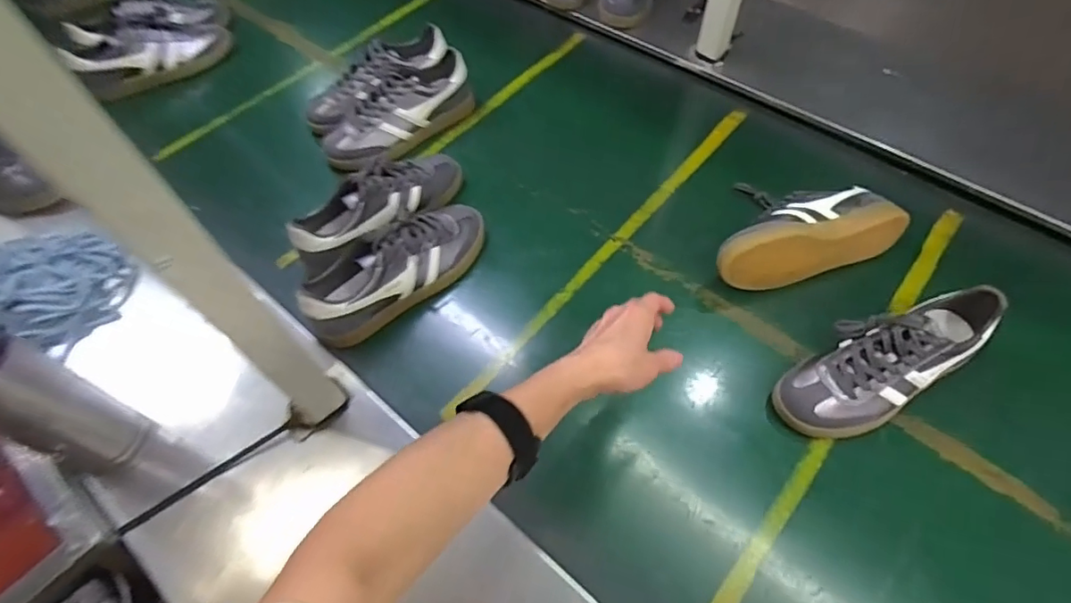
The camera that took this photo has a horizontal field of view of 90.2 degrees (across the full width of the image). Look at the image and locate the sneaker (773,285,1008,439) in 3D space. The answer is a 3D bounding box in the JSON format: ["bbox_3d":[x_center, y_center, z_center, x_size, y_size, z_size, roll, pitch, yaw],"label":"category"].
[{"bbox_3d":[0.405,0.068,0.619,0.259,0.097,0.101,-27,61,-15],"label":"sneaker"}]

